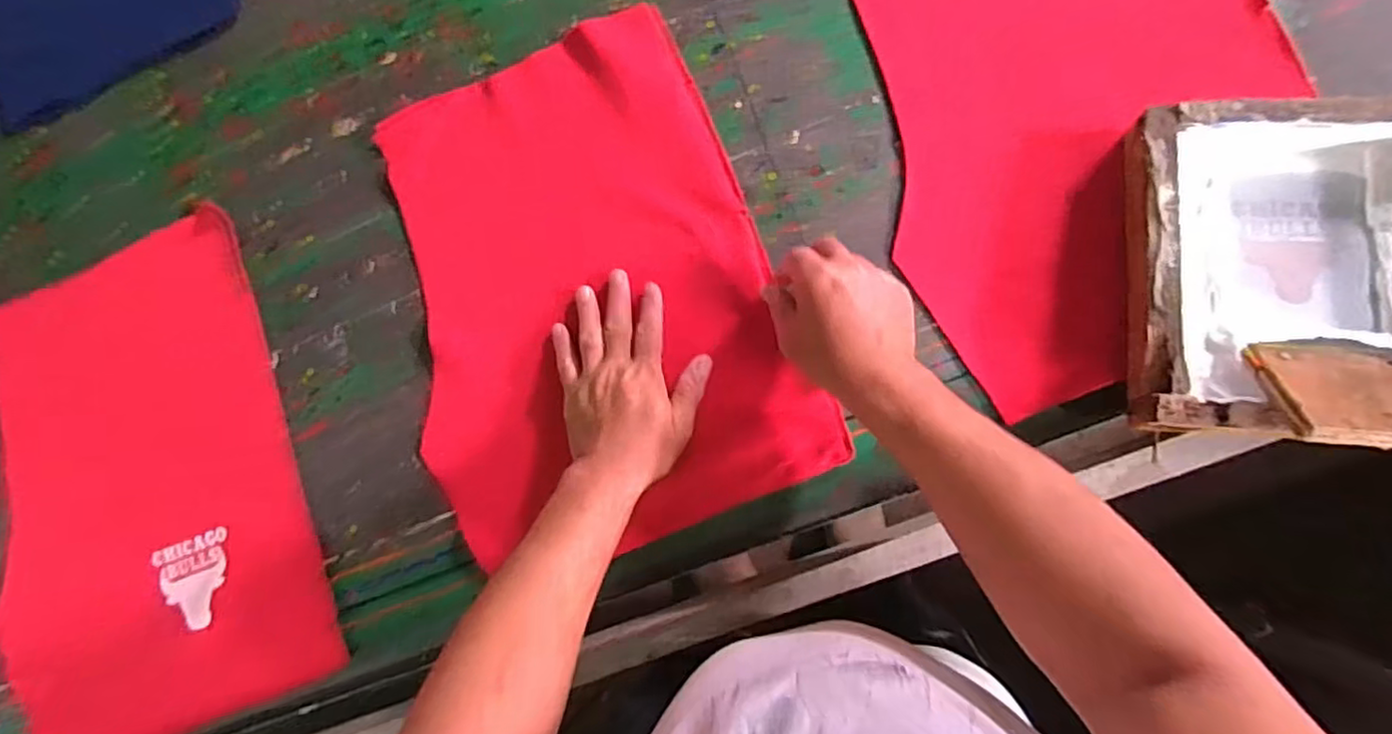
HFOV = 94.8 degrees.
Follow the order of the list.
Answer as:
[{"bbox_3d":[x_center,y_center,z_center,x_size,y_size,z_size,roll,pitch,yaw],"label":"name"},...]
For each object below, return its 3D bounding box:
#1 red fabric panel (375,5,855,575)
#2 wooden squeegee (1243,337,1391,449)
[{"bbox_3d":[-0.110,-0.071,0.595,0.344,0.021,0.460,-23,82,4],"label":"red fabric panel"},{"bbox_3d":[0.462,0.013,0.443,0.112,0.013,0.106,2,43,13],"label":"wooden squeegee"}]

